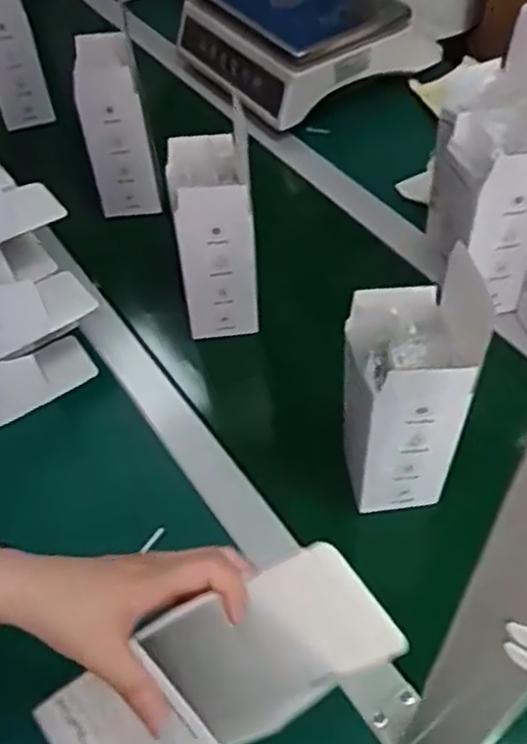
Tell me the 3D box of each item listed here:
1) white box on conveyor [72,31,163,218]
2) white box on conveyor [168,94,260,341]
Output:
[{"bbox_3d":[-0.176,-0.288,0.847,0.069,0.179,0.095,-12,51,-4],"label":"white box on conveyor"},{"bbox_3d":[-0.046,-0.128,0.715,0.072,0.186,0.080,-7,51,0],"label":"white box on conveyor"}]

